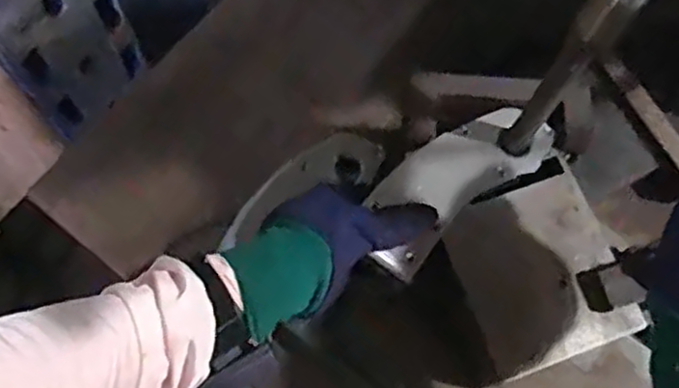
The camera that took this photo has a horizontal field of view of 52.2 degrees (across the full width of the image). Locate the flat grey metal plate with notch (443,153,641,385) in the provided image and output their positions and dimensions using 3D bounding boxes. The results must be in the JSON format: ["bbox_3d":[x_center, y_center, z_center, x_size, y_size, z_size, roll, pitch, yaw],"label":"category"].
[{"bbox_3d":[0.144,0.051,0.505,0.117,0.028,0.135,-19,73,-8],"label":"flat grey metal plate with notch"}]

